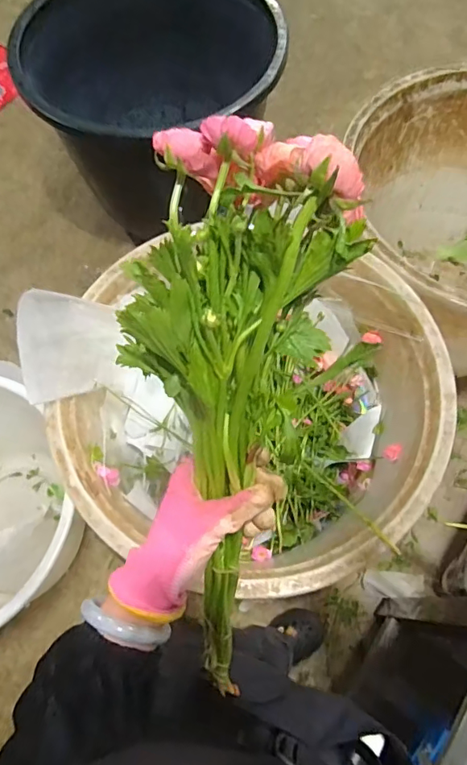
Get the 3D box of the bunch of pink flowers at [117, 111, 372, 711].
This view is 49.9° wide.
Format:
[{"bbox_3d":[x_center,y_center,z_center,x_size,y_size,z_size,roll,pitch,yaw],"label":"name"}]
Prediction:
[{"bbox_3d":[-0.008,0.044,0.351,0.129,0.074,0.402,8,109,2],"label":"bunch of pink flowers"}]

